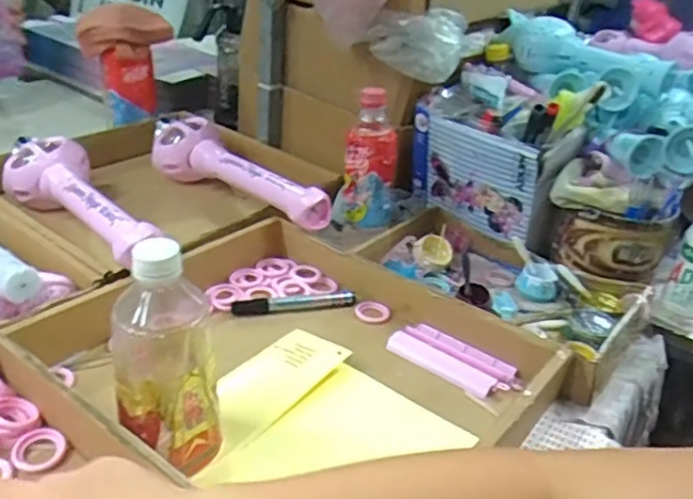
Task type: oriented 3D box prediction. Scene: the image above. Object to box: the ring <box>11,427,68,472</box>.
[{"bbox_3d":[-0.232,0.150,0.493,0.035,0.008,0.038,5,29,-3],"label":"ring"}]

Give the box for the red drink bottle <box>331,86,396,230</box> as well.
[{"bbox_3d":[0.030,-0.109,0.785,0.071,0.165,0.073,6,29,-2],"label":"red drink bottle"}]

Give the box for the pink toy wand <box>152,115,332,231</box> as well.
[{"bbox_3d":[-0.157,-0.096,0.862,0.085,0.074,0.355,-17,37,-36],"label":"pink toy wand"}]

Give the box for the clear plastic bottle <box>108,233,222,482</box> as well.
[{"bbox_3d":[-0.124,0.081,0.459,0.057,0.176,0.067,23,32,26],"label":"clear plastic bottle"}]

